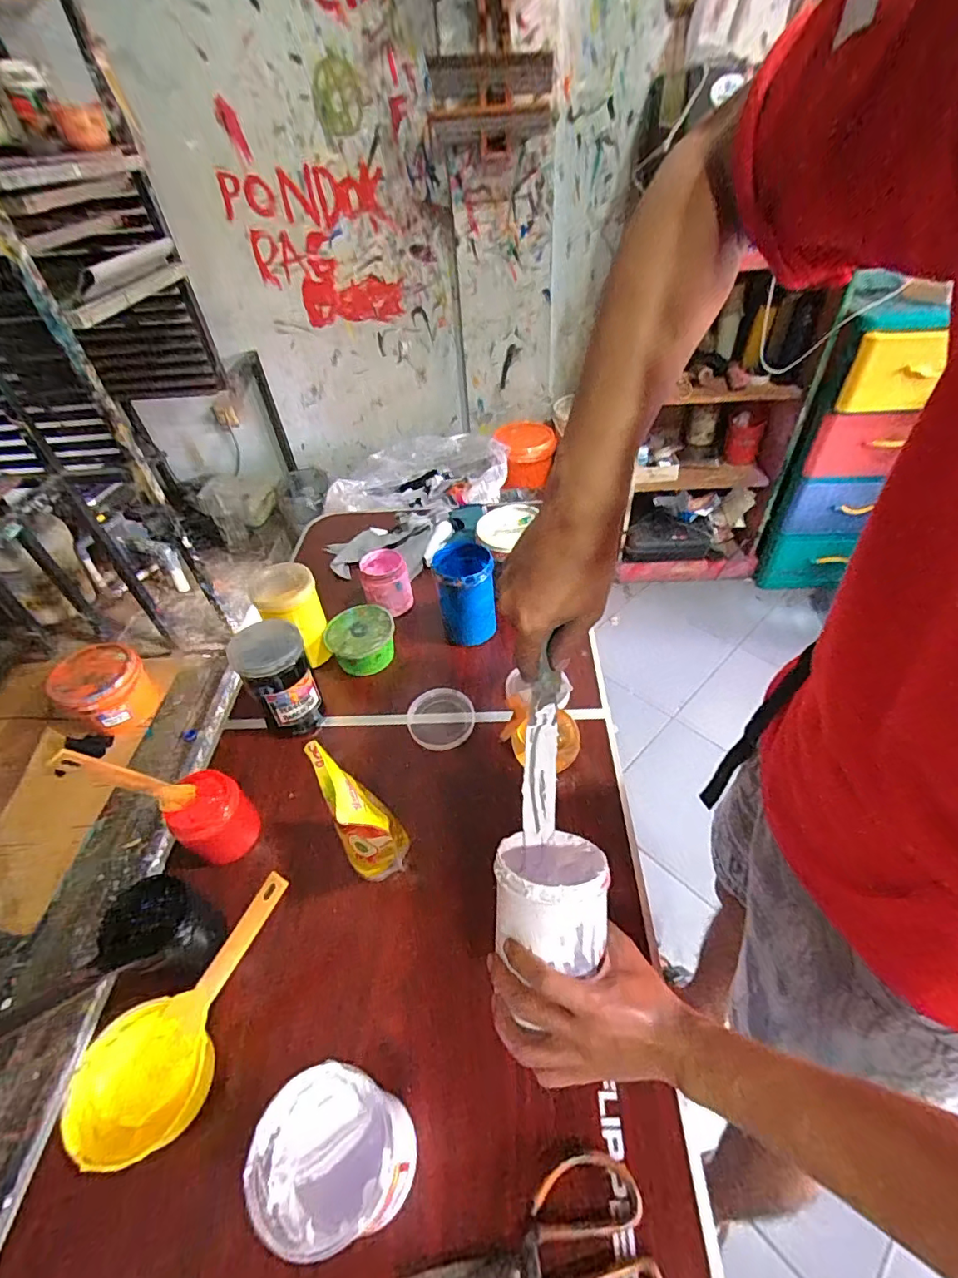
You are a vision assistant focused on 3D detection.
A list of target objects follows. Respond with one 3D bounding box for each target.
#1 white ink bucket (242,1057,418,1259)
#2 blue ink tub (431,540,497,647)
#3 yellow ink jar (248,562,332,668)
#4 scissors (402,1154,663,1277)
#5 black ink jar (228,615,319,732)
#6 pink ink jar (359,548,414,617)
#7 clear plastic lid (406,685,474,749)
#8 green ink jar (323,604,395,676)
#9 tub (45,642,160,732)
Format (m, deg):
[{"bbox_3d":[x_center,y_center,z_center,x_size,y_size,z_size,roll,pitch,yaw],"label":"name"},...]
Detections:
[{"bbox_3d":[-0.106,0.401,0.407,0.105,0.115,0.098,-11,46,-7],"label":"white ink bucket"},{"bbox_3d":[-0.022,-0.073,0.892,0.097,0.158,0.111,-7,45,-3],"label":"blue ink tub"},{"bbox_3d":[-0.301,-0.035,0.856,0.095,0.145,0.100,-25,49,-20],"label":"yellow ink jar"},{"bbox_3d":[0.039,0.498,0.407,0.201,0.012,0.110,-11,46,-5],"label":"scissors"},{"bbox_3d":[-0.289,0.060,0.758,0.090,0.158,0.087,-3,46,3],"label":"black ink jar"},{"bbox_3d":[-0.170,-0.104,0.958,0.083,0.089,0.084,0,48,0],"label":"pink ink jar"},{"bbox_3d":[-0.057,0.120,0.789,0.099,0.016,0.097,-3,46,3],"label":"clear plastic lid"},{"bbox_3d":[-0.200,-0.003,0.872,0.106,0.065,0.111,-3,46,3],"label":"green ink jar"},{"bbox_3d":[-1.067,0.162,1.519,0.206,0.233,0.215,-3,46,3],"label":"tub"}]

